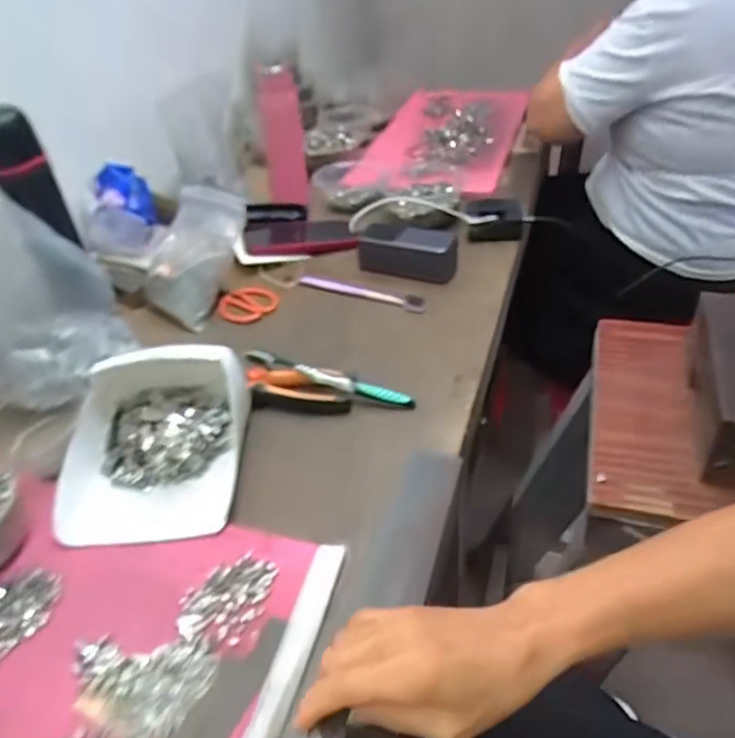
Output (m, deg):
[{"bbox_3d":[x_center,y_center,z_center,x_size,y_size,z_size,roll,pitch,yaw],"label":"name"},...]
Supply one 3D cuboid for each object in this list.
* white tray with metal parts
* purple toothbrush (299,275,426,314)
[{"bbox_3d":[-0.195,0.053,0.541,0.152,0.079,0.179,-4,38,3],"label":"white tray with metal parts"},{"bbox_3d":[-0.010,-0.098,0.780,0.185,0.017,0.016,16,43,25],"label":"purple toothbrush"}]

